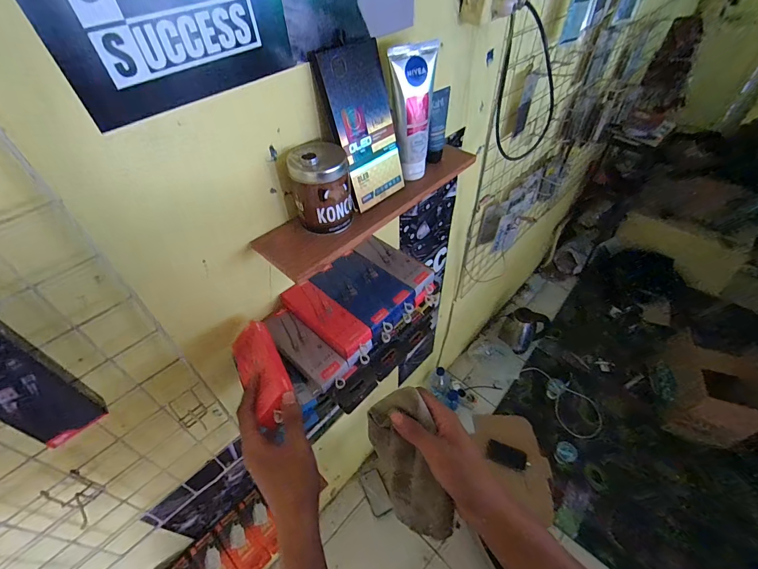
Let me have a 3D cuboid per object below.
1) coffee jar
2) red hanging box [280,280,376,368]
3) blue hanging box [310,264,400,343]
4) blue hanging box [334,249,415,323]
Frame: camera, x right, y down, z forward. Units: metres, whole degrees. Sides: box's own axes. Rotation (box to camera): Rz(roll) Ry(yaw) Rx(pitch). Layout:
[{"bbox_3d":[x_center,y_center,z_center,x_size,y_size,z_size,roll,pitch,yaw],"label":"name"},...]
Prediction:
[{"bbox_3d":[-0.074,-0.125,0.461,0.076,0.101,0.070,-6,47,-4],"label":"coffee jar"},{"bbox_3d":[-0.080,0.055,0.547,0.157,0.032,0.056,33,56,28],"label":"red hanging box"},{"bbox_3d":[-0.043,0.027,0.577,0.152,0.043,0.060,32,55,27],"label":"blue hanging box"},{"bbox_3d":[-0.009,0.000,0.598,0.151,0.038,0.056,33,56,28],"label":"blue hanging box"}]

